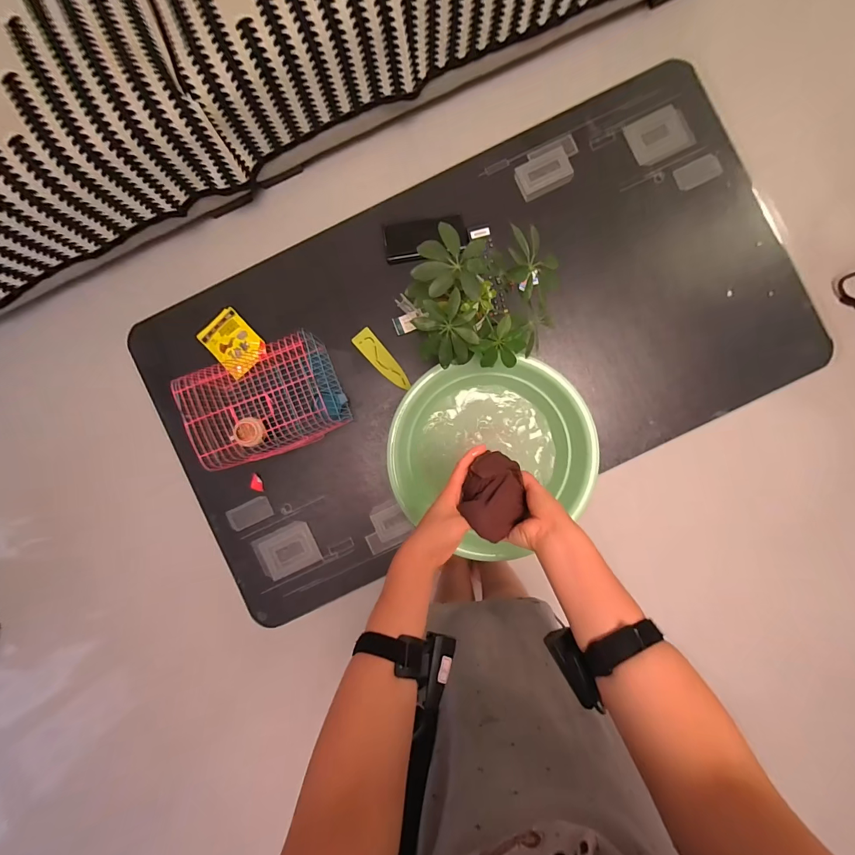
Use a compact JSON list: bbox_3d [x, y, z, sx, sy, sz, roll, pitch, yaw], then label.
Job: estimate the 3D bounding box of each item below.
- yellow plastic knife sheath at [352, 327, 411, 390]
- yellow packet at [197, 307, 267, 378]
[{"bbox_3d":[-0.088,-0.135,0.764,0.042,0.017,0.145,-42,88,1],"label":"yellow plastic knife sheath"},{"bbox_3d":[-0.396,-0.172,0.767,0.091,0.025,0.131,-43,88,1],"label":"yellow packet"}]

